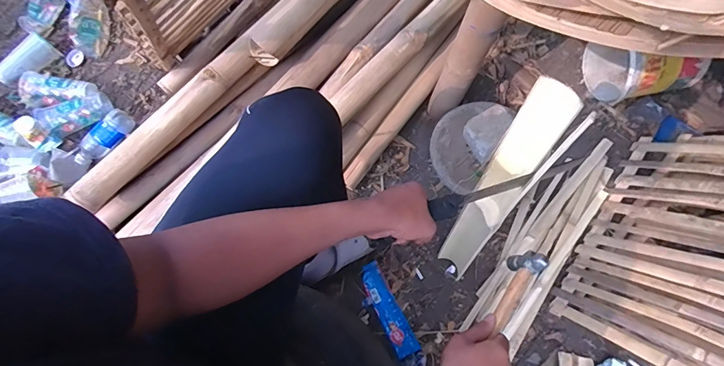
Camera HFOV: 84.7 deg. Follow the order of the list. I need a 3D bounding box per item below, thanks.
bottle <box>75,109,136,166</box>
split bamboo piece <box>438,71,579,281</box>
[{"bbox_3d":[-0.644,-0.113,0.984,0.057,0.053,0.164,39,76,10],"label":"bottle"},{"bbox_3d":[0.227,0.035,0.703,0.023,0.505,0.069,-32,62,-29],"label":"split bamboo piece"}]

